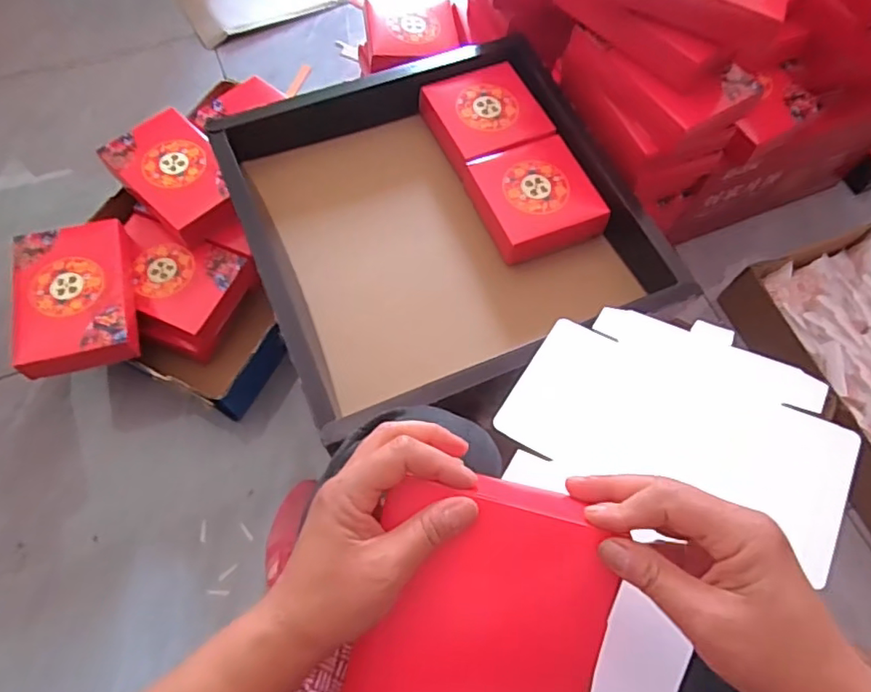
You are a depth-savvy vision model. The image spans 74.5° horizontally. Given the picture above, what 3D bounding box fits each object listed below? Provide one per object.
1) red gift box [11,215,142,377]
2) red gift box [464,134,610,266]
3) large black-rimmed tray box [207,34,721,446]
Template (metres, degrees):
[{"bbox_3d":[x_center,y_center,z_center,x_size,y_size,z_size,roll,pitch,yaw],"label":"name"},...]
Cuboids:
[{"bbox_3d":[-0.467,-0.068,0.746,0.137,0.047,0.205,-18,68,-10],"label":"red gift box"},{"bbox_3d":[0.122,-0.181,0.701,0.132,0.034,0.142,-21,69,-12],"label":"red gift box"},{"bbox_3d":[0.001,-0.154,0.684,0.421,0.077,0.437,-21,69,-12],"label":"large black-rimmed tray box"}]

